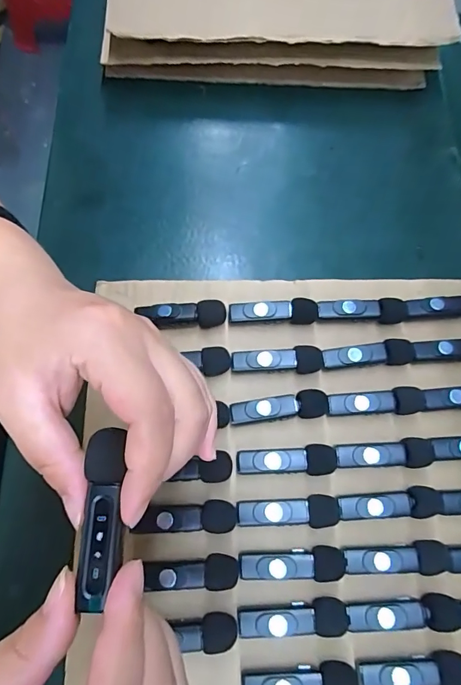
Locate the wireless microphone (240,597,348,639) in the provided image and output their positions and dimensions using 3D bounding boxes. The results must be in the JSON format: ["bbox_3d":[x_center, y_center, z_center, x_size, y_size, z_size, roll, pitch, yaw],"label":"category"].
[{"bbox_3d":[0.037,0.164,0.250,0.065,0.015,0.018,0,72,-6],"label":"wireless microphone"}]

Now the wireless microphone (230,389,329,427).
[{"bbox_3d":[0.033,0.045,0.287,0.067,0.015,0.018,-4,73,-7],"label":"wireless microphone"}]

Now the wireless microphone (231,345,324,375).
[{"bbox_3d":[0.033,0.013,0.298,0.063,0.018,0.018,3,72,-5],"label":"wireless microphone"}]

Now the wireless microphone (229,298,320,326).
[{"bbox_3d":[0.032,-0.021,0.310,0.064,0.018,0.016,0,72,-6],"label":"wireless microphone"}]

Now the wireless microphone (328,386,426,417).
[{"bbox_3d":[0.101,0.042,0.292,0.067,0.016,0.018,0,72,-6],"label":"wireless microphone"}]

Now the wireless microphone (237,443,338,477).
[{"bbox_3d":[0.037,0.078,0.276,0.064,0.016,0.019,0,72,-6],"label":"wireless microphone"}]

